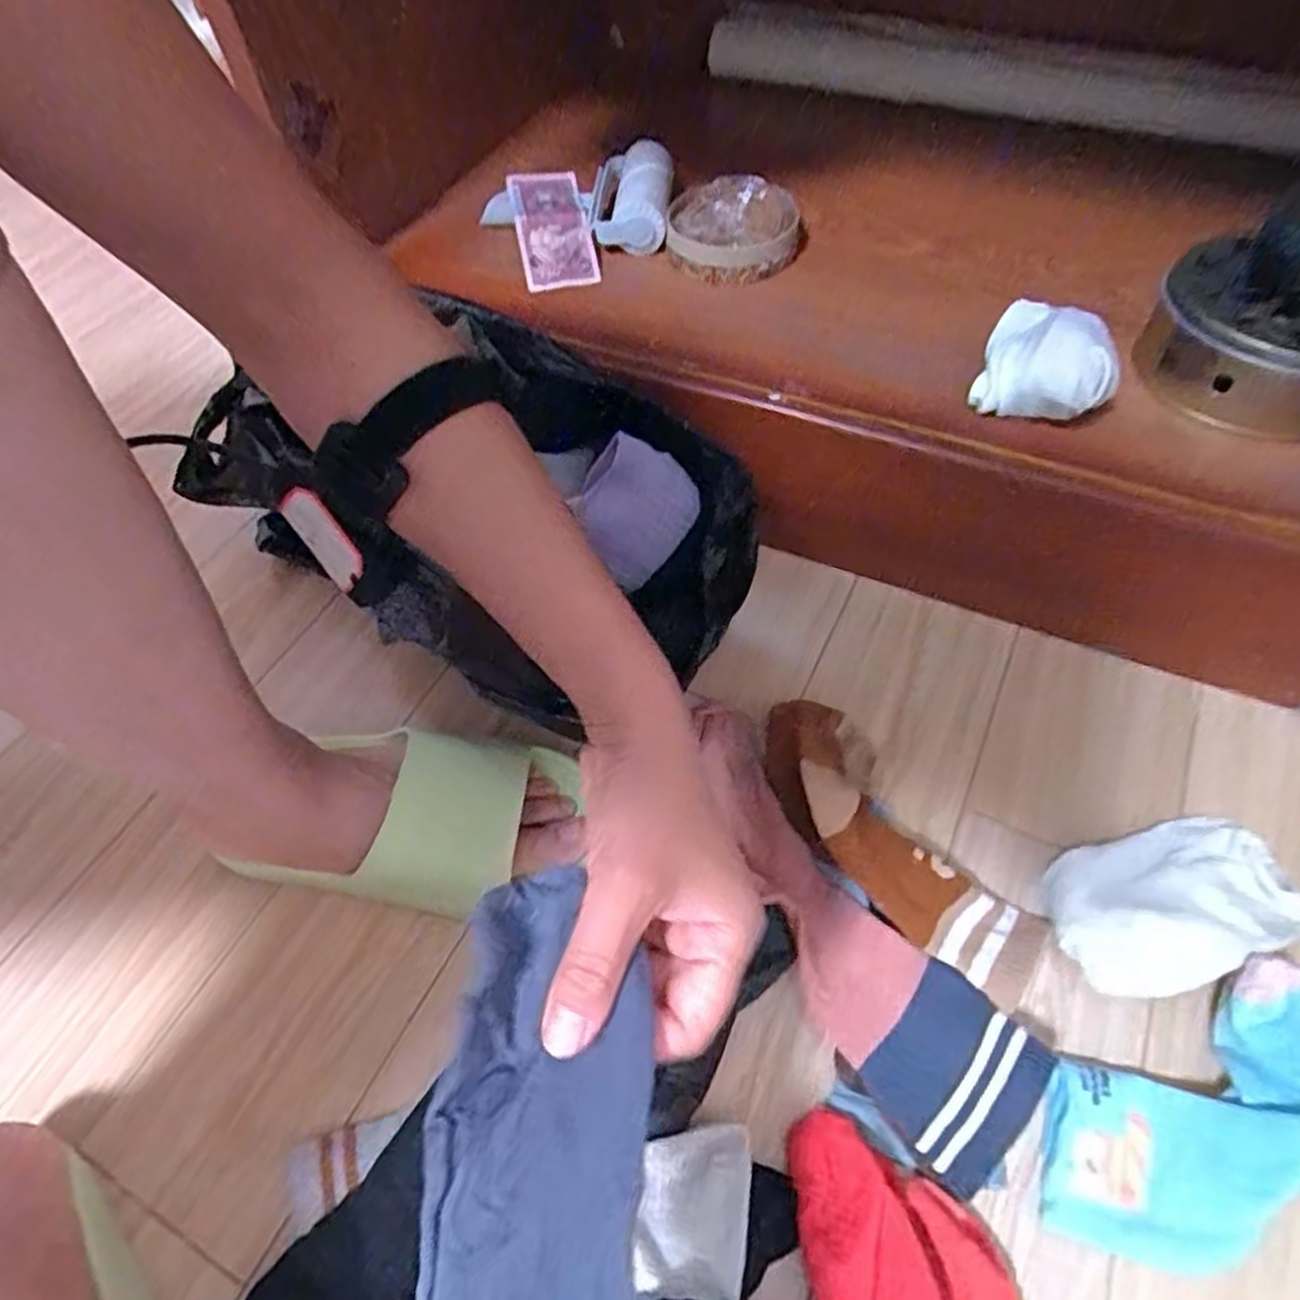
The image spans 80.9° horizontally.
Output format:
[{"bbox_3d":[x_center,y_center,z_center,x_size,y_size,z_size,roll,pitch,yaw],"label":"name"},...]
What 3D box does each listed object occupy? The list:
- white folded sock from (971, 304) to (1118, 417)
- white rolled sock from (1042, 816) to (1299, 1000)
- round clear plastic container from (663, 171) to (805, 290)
[{"bbox_3d":[0.255,-0.186,0.482,0.080,0.048,0.071,21,61,16],"label":"white folded sock"},{"bbox_3d":[0.301,0.143,0.440,0.144,0.043,0.085,-17,56,-8],"label":"white rolled sock"},{"bbox_3d":[0.067,-0.338,0.611,0.100,0.045,0.103,-2,57,3],"label":"round clear plastic container"}]

